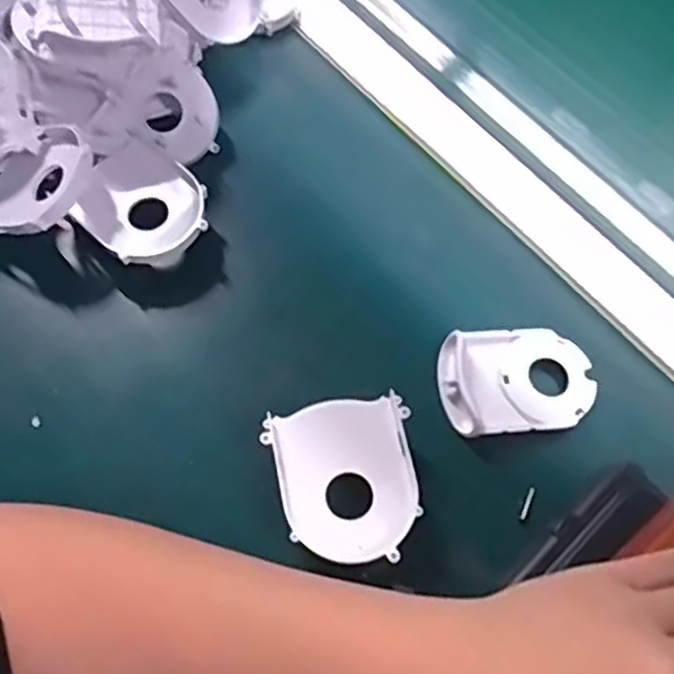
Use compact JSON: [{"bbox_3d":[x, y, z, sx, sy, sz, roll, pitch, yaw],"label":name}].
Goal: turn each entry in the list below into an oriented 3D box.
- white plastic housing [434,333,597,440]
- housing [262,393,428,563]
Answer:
[{"bbox_3d":[0.099,0.024,0.387,0.084,0.014,0.057,-4,66,-5],"label":"white plastic housing"},{"bbox_3d":[0.007,0.071,0.354,0.072,0.026,0.082,-17,68,-11],"label":"housing"}]

